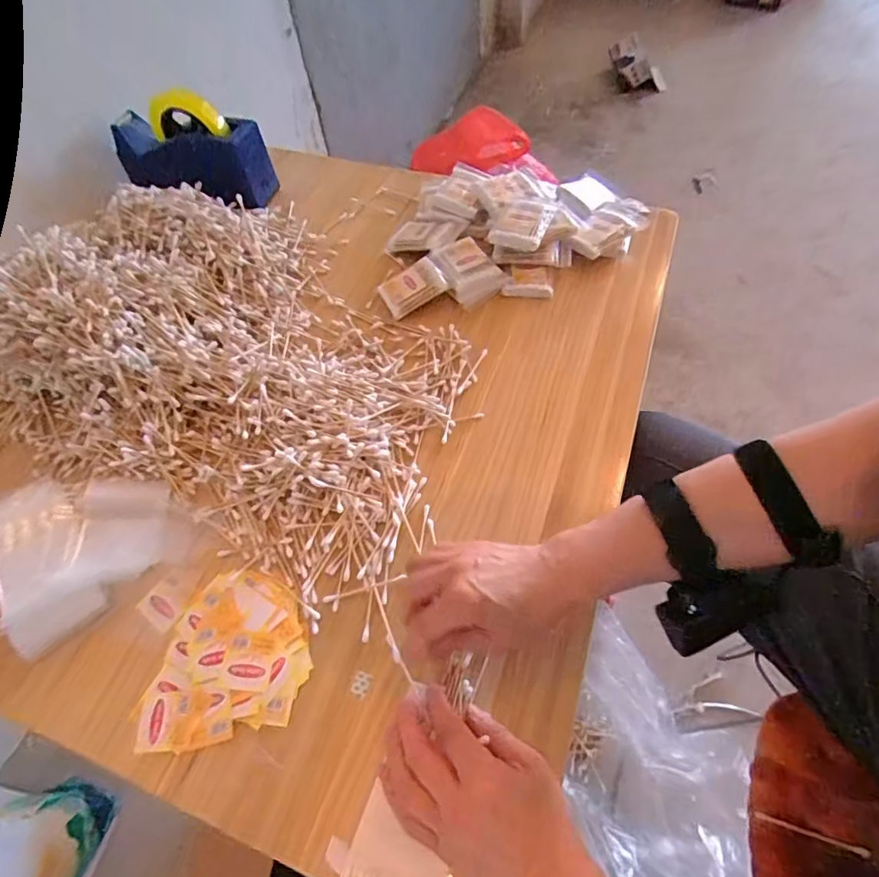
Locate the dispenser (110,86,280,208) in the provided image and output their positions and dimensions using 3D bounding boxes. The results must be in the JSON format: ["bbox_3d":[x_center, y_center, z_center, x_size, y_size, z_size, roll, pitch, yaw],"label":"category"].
[{"bbox_3d":[-0.355,-0.406,0.714,0.207,0.129,0.072,11,59,11],"label":"dispenser"}]

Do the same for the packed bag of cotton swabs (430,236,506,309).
[{"bbox_3d":[0.036,-0.209,0.626,0.066,0.026,0.086,-26,59,-12],"label":"packed bag of cotton swabs"}]

